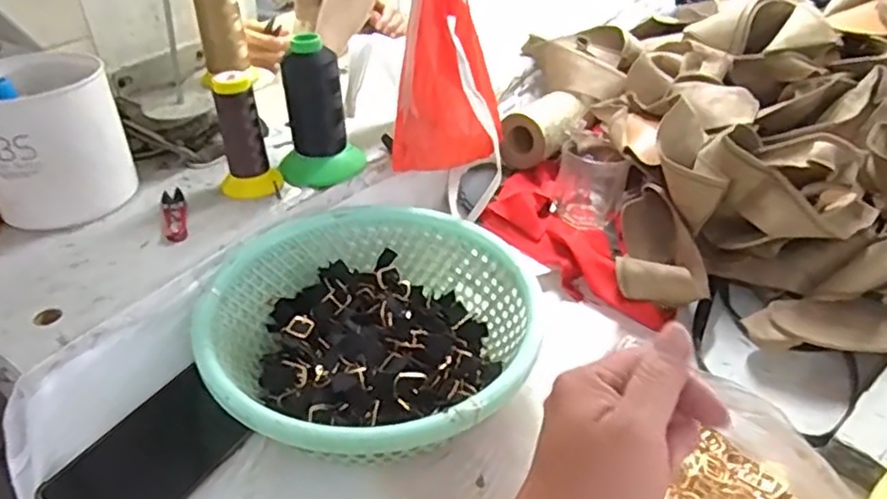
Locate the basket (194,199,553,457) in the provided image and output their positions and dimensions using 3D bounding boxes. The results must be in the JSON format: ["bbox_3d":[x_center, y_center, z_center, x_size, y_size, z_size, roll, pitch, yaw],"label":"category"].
[{"bbox_3d":[-0.061,0.067,0.548,0.260,0.072,0.265,10,38,14],"label":"basket"}]

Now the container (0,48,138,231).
[{"bbox_3d":[-0.370,-0.105,0.624,0.122,0.124,0.126,-22,42,-26],"label":"container"}]

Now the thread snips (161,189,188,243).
[{"bbox_3d":[-0.255,-0.032,0.630,0.022,0.010,0.102,-14,39,-17],"label":"thread snips"}]

